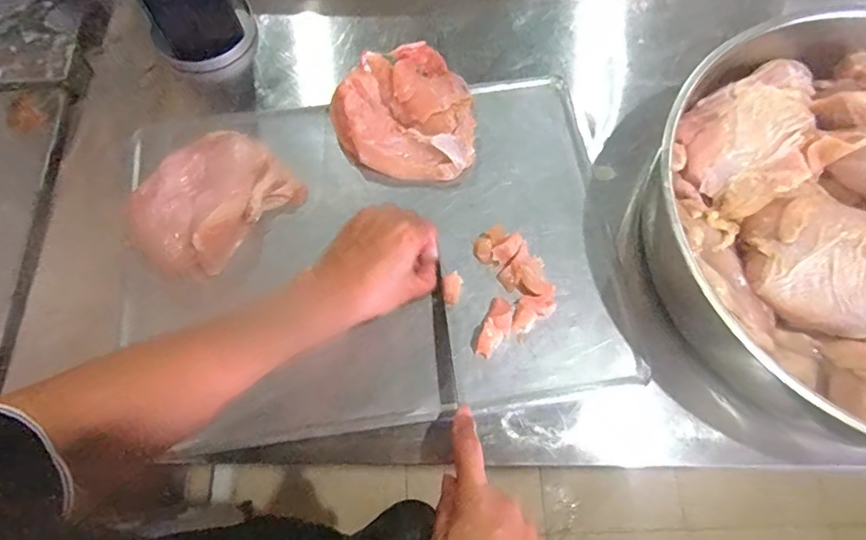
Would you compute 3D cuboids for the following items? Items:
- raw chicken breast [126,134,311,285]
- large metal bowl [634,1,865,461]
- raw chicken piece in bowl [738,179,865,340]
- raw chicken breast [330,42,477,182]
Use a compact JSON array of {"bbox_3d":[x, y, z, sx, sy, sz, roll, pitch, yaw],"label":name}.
[{"bbox_3d":[-0.214,-0.071,0.485,0.117,0.038,0.144,42,76,16],"label":"raw chicken breast"},{"bbox_3d":[0.374,-0.040,0.423,0.379,0.089,0.375,-1,69,2],"label":"large metal bowl"},{"bbox_3d":[0.329,-0.003,0.398,0.156,0.044,0.122,39,76,15],"label":"raw chicken piece in bowl"},{"bbox_3d":[-0.029,-0.164,0.516,0.137,0.029,0.146,-1,69,2],"label":"raw chicken breast"}]

